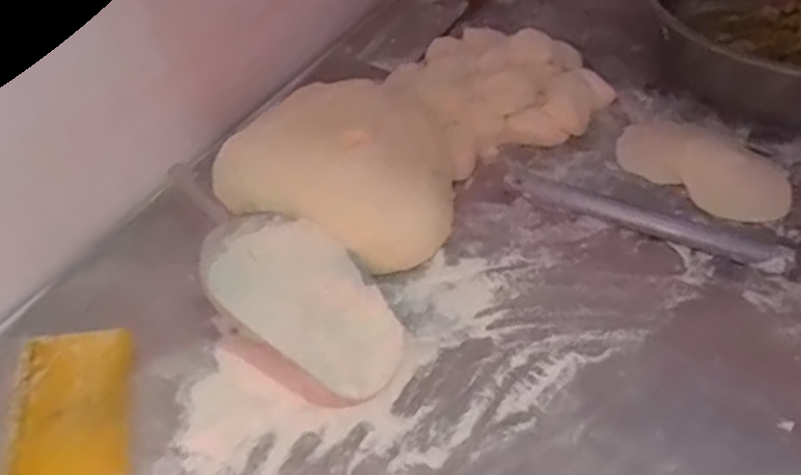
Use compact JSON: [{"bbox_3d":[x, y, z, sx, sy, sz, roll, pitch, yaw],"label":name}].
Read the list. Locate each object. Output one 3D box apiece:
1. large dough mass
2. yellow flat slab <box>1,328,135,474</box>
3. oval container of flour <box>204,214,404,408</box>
[{"bbox_3d":[0.028,-0.130,0.833,0.237,0.088,0.437,33,54,30],"label":"large dough mass"},{"bbox_3d":[-0.274,0.149,0.600,0.096,0.017,0.170,-9,45,-8],"label":"yellow flat slab"},{"bbox_3d":[-0.089,0.059,0.663,0.204,0.058,0.137,31,53,28],"label":"oval container of flour"}]

